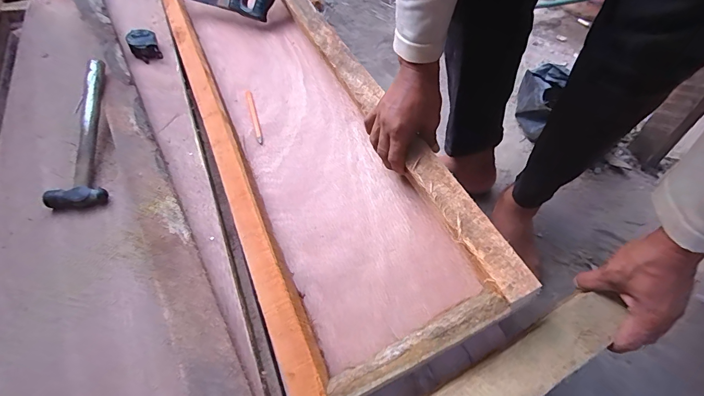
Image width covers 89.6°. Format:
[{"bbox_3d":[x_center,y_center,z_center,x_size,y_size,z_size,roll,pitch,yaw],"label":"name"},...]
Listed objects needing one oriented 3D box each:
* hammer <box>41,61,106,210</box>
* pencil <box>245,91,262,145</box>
[{"bbox_3d":[-0.436,-0.121,0.585,0.075,0.032,0.293,-10,67,-3],"label":"hammer"},{"bbox_3d":[-0.194,-0.161,0.703,0.012,0.011,0.155,-17,55,-8],"label":"pencil"}]

